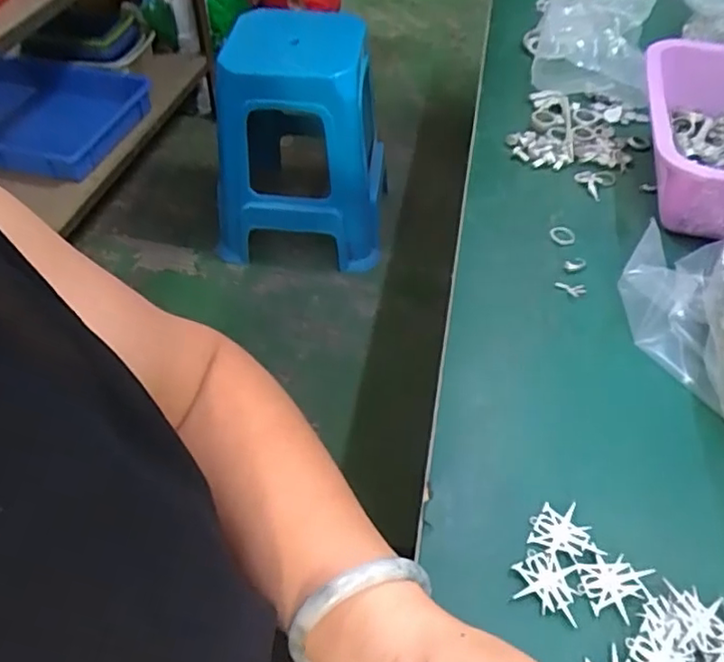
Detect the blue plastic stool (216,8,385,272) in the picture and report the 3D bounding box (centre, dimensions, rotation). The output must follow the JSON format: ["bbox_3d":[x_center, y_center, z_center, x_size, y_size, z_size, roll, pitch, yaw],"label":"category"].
[{"bbox_3d":[-0.150,-0.426,1.427,0.389,0.513,0.277,4,51,2],"label":"blue plastic stool"}]

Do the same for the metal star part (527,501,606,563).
[{"bbox_3d":[0.112,0.115,0.344,0.034,0.004,0.034,-16,52,-13],"label":"metal star part"}]

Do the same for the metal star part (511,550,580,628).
[{"bbox_3d":[0.099,0.136,0.328,0.035,0.004,0.030,17,60,11],"label":"metal star part"}]

